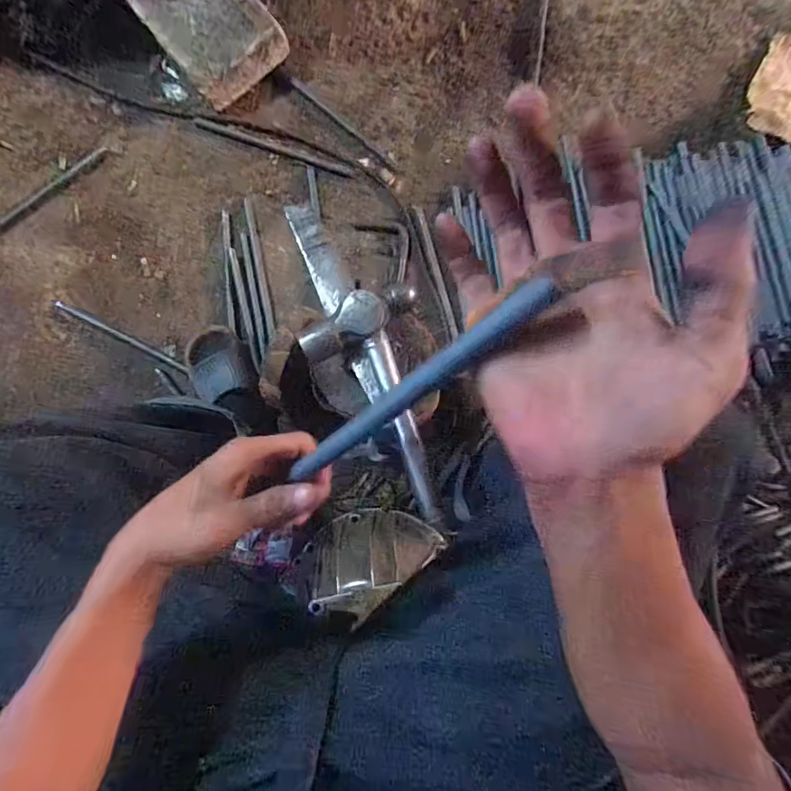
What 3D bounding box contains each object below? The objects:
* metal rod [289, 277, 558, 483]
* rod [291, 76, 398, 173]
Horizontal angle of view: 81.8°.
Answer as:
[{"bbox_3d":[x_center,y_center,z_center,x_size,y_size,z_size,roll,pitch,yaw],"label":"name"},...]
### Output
[{"bbox_3d":[0.000,0.004,0.249,0.200,0.012,0.014,-37,85,39],"label":"metal rod"},{"bbox_3d":[-0.106,-0.557,0.935,0.281,0.006,0.014,41,85,3],"label":"rod"}]

